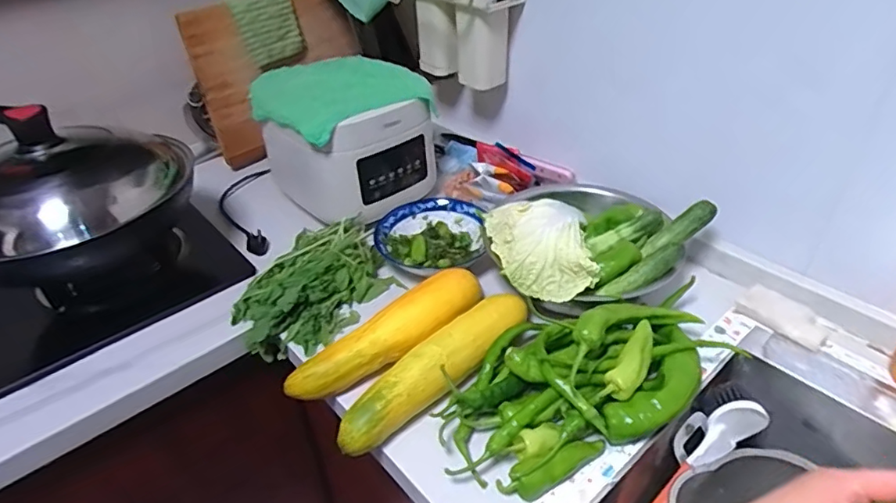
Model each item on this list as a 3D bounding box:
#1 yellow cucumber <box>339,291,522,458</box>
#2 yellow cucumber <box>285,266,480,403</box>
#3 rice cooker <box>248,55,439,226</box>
[{"bbox_3d":[-0.011,0.125,0.612,0.262,0.045,0.055,-32,46,-33],"label":"yellow cucumber"},{"bbox_3d":[-0.067,0.098,0.643,0.242,0.055,0.063,-30,45,-31],"label":"yellow cucumber"},{"bbox_3d":[-0.161,-0.194,0.886,0.220,0.178,0.231,-31,46,-32],"label":"rice cooker"}]

